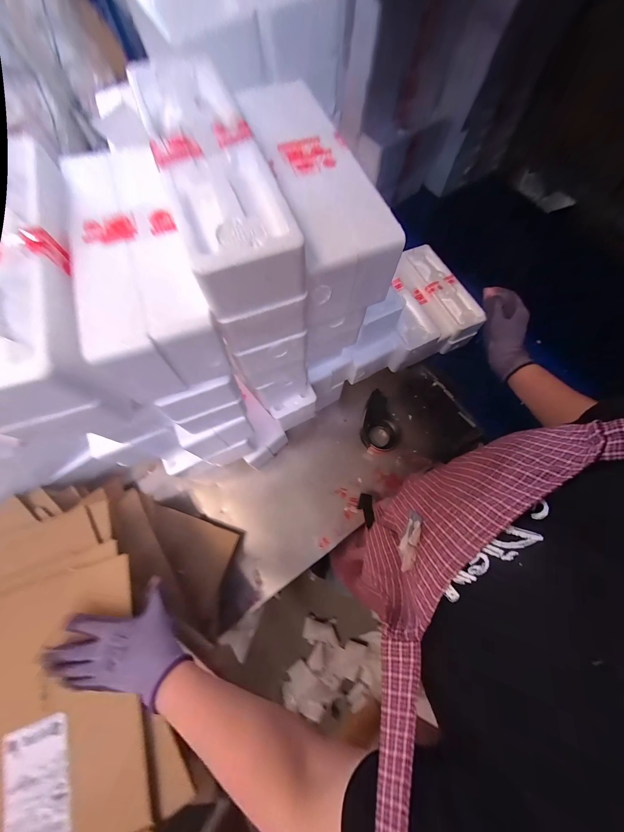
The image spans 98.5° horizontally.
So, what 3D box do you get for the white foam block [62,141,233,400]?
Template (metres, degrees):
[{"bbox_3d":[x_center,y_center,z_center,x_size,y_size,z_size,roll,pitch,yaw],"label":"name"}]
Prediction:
[{"bbox_3d":[-0.182,-0.162,0.296,0.113,0.091,0.275,-20,73,-7],"label":"white foam block"}]

